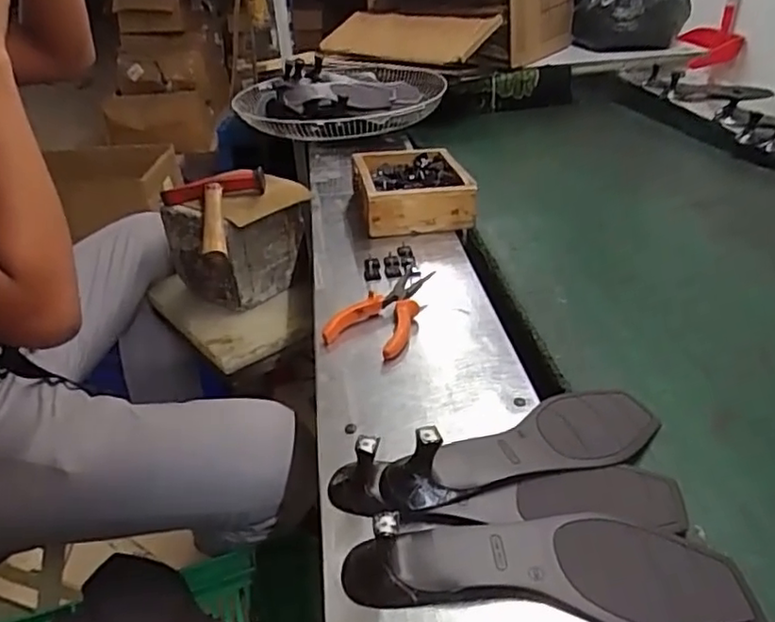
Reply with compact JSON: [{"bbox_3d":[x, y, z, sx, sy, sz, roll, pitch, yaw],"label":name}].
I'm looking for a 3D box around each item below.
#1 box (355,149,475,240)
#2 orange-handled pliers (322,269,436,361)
[{"bbox_3d":[0.031,-0.180,0.924,0.152,0.061,0.194,-6,31,-10],"label":"box"},{"bbox_3d":[-0.003,-0.007,0.683,0.083,0.023,0.157,9,33,18],"label":"orange-handled pliers"}]

